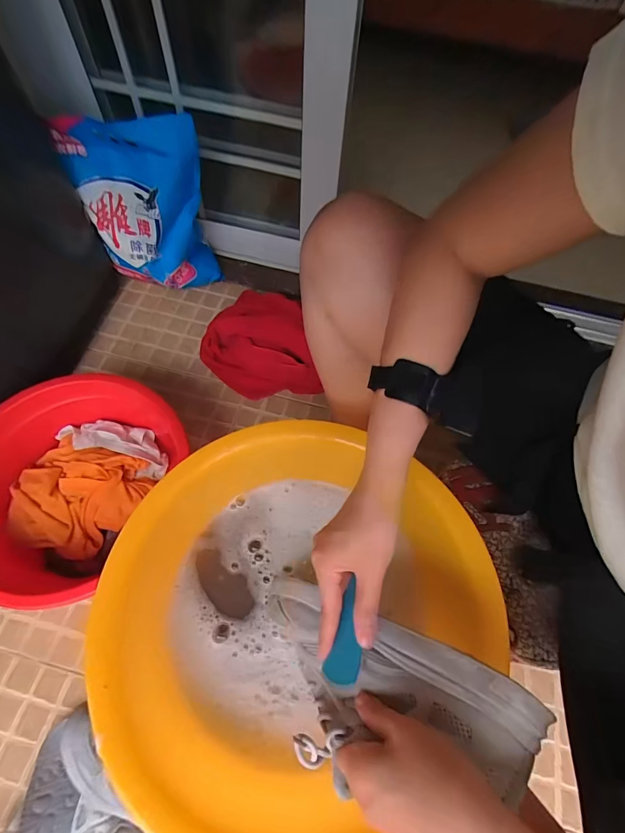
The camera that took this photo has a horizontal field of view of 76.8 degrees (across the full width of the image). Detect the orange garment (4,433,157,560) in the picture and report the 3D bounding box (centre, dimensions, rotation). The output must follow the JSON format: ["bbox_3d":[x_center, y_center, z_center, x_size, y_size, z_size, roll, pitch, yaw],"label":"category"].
[{"bbox_3d":[-0.433,0.154,0.738,0.214,0.090,0.192,14,63,3],"label":"orange garment"}]

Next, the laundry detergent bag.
[{"bbox_3d":[-0.348,-0.429,0.834,0.257,0.354,0.080,-2,63,-5],"label":"laundry detergent bag"}]

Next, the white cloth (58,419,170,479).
[{"bbox_3d":[-0.386,0.052,0.780,0.209,0.029,0.087,22,63,-6],"label":"white cloth"}]

